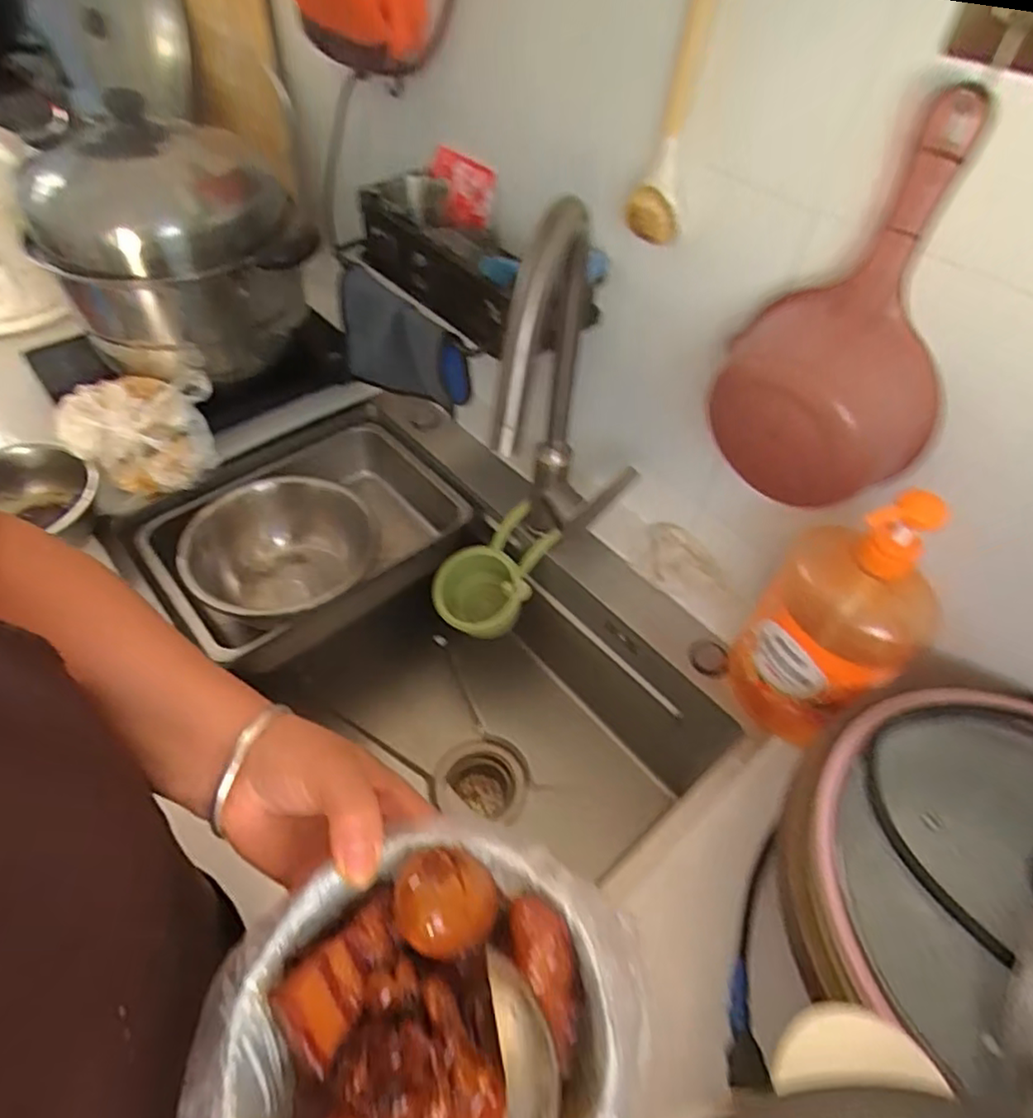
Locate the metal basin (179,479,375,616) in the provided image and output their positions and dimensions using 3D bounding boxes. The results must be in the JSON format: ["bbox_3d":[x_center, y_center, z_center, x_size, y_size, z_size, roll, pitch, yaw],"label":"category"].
[{"bbox_3d":[-0.265,0.010,0.762,0.211,0.126,0.194,1,51,-2],"label":"metal basin"}]

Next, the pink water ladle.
[{"bbox_3d":[0.229,-0.150,0.444,0.158,0.254,0.076,35,58,22],"label":"pink water ladle"}]

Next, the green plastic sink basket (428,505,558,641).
[{"bbox_3d":[-0.030,0.029,0.768,0.143,0.137,0.108,-12,53,-12],"label":"green plastic sink basket"}]

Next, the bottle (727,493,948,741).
[{"bbox_3d":[0.261,0.053,0.525,0.117,0.260,0.082,35,58,23],"label":"bottle"}]

